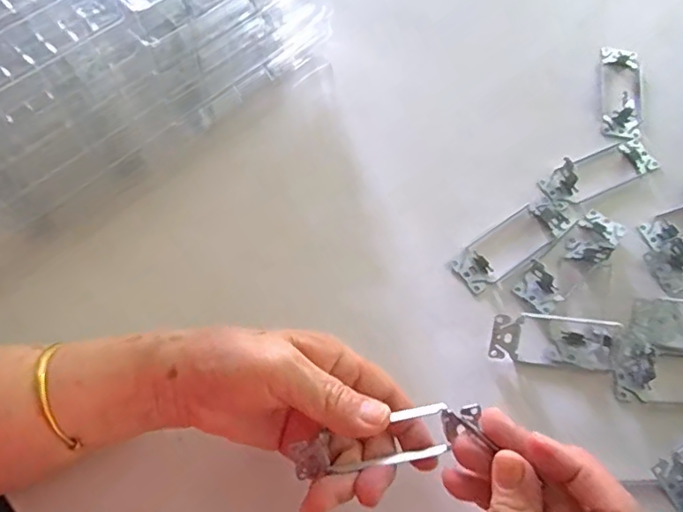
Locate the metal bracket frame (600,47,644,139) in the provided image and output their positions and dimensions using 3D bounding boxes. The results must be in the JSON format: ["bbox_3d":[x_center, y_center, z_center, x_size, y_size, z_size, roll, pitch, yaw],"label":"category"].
[{"bbox_3d":[0.262,-0.153,0.507,0.037,0.026,0.104,11,64,4],"label":"metal bracket frame"}]

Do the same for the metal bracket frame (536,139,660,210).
[{"bbox_3d":[0.221,-0.074,0.463,0.106,0.021,0.037,-23,67,-12],"label":"metal bracket frame"}]

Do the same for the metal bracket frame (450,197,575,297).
[{"bbox_3d":[0.137,-0.013,0.435,0.107,0.012,0.038,-33,69,-16],"label":"metal bracket frame"}]

